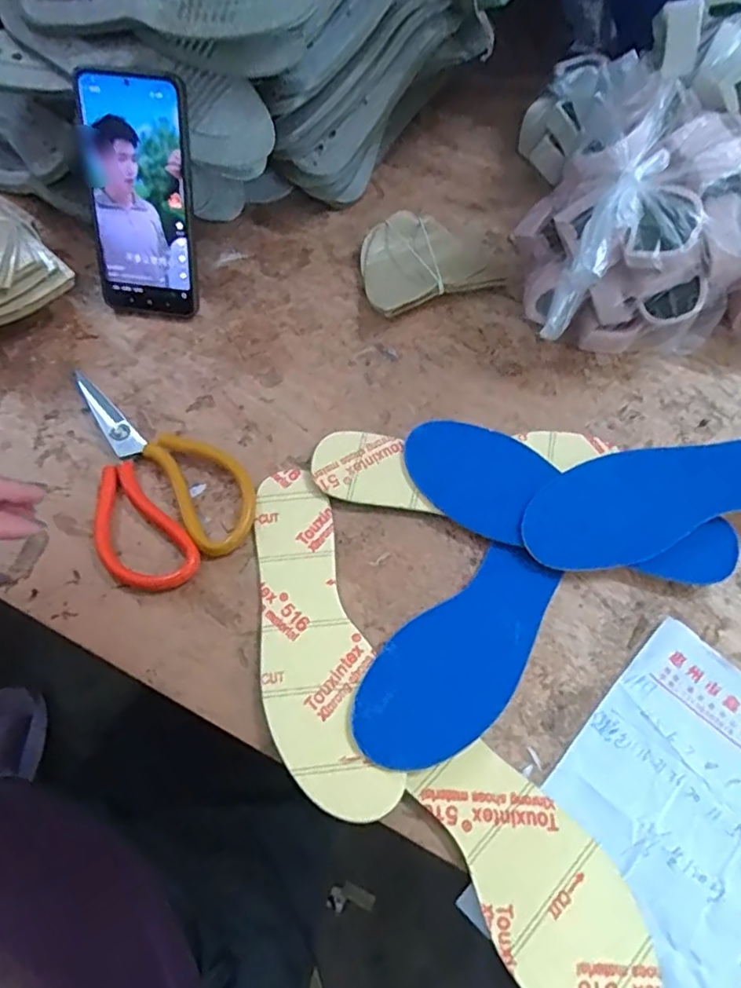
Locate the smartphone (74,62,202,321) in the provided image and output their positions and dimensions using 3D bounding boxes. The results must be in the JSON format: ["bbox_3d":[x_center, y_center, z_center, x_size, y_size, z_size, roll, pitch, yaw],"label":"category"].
[{"bbox_3d":[-0.172,-0.218,0.452,0.075,0.162,0.016,10,34,4],"label":"smartphone"}]

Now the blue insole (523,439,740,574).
[{"bbox_3d":[0.207,-0.005,0.389,0.216,0.009,0.069,-18,71,7],"label":"blue insole"}]

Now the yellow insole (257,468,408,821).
[{"bbox_3d":[-0.038,0.083,0.372,0.062,0.007,0.212,-14,60,-5],"label":"yellow insole"}]

